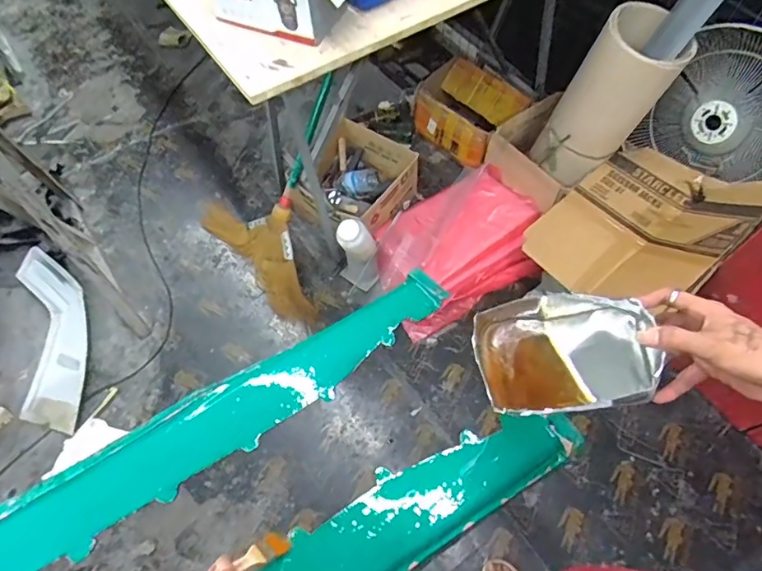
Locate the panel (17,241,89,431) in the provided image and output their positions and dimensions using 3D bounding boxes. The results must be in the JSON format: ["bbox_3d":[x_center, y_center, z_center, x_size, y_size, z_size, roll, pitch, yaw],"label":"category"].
[{"bbox_3d":[-1.051,0.161,1.562,0.204,0.079,0.638,-16,62,-9],"label":"panel"}]

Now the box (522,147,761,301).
[{"bbox_3d":[0.764,-0.185,1.445,0.503,0.273,0.450,-40,68,-20],"label":"box"}]

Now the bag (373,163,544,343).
[{"bbox_3d":[0.282,-0.138,1.716,0.627,0.202,0.439,-25,64,-14],"label":"bag"}]

